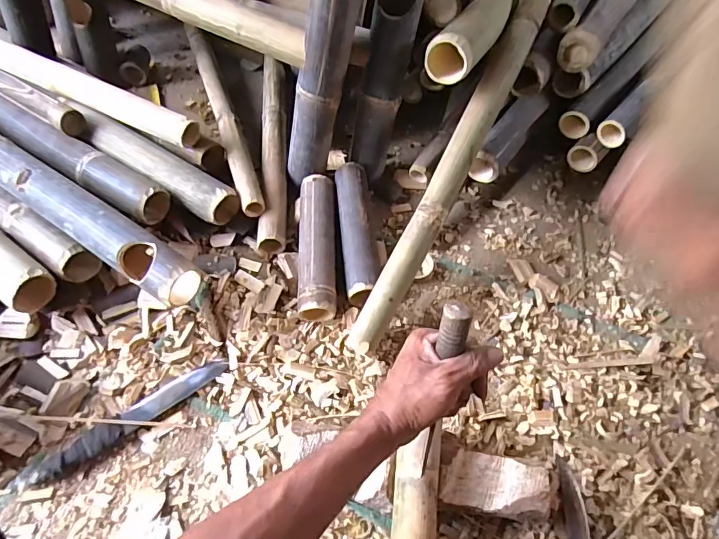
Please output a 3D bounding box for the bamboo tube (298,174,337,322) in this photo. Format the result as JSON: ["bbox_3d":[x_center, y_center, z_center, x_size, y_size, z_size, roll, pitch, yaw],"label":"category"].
[{"bbox_3d":[-0.071,-0.042,0.769,0.060,0.056,0.260,-1,58,-4],"label":"bamboo tube"}]

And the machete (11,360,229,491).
[{"bbox_3d":[-0.313,0.202,0.618,0.281,0.020,0.038,-31,64,-20],"label":"machete"}]

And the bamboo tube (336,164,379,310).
[{"bbox_3d":[-0.002,-0.067,0.788,0.061,0.061,0.266,-4,58,-5],"label":"bamboo tube"}]

